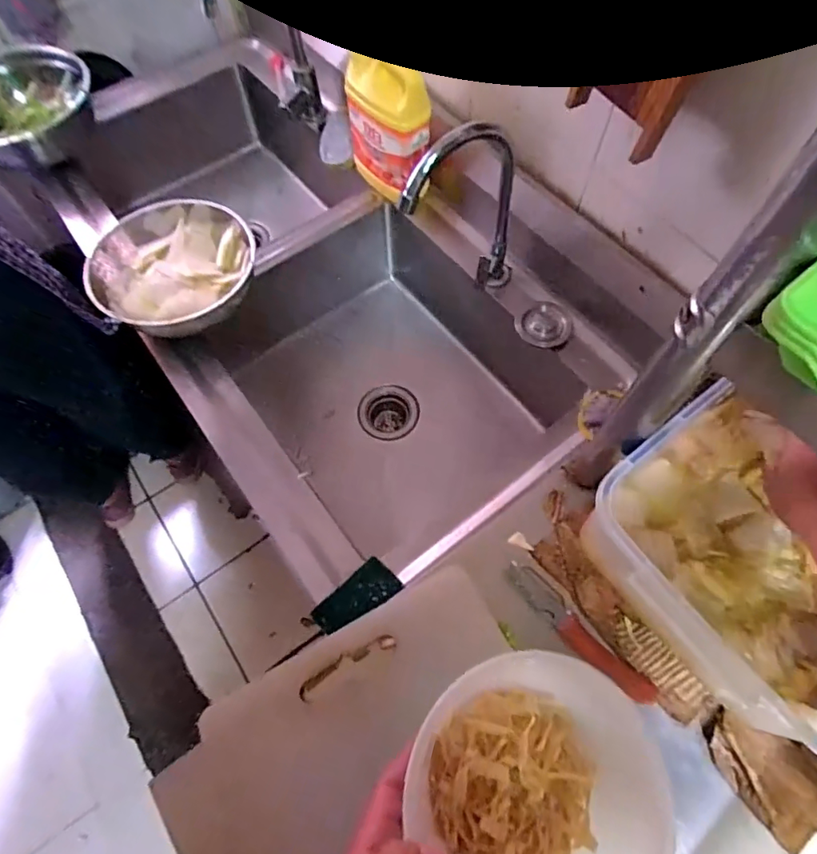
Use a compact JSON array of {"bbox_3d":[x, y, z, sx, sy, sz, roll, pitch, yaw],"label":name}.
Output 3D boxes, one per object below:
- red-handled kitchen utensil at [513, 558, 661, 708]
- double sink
[{"bbox_3d":[0.163,0.198,0.494,0.029,0.010,0.165,-41,71,-16],"label":"red-handled kitchen utensil"},{"bbox_3d":[-0.209,-0.261,0.983,0.535,0.319,1.122,-34,70,-14],"label":"double sink"}]

